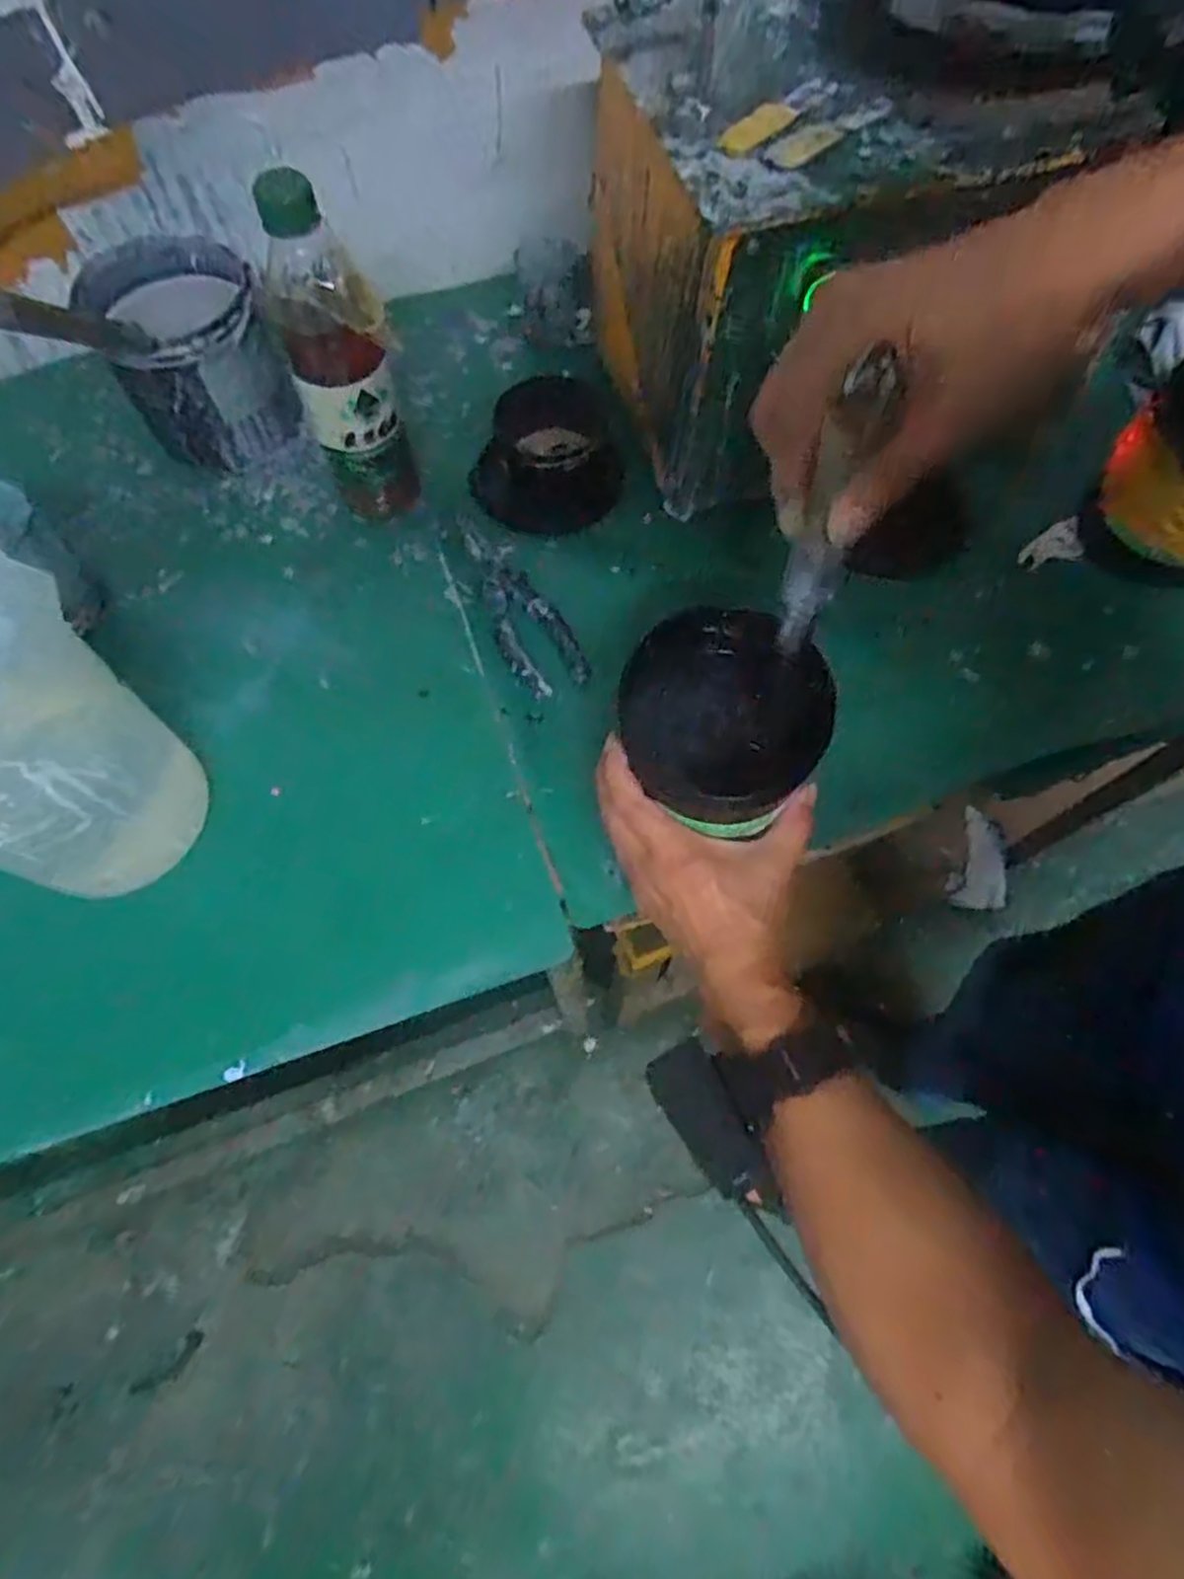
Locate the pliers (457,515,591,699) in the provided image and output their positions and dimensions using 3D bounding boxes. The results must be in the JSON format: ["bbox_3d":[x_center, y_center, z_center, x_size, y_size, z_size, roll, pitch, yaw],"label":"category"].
[{"bbox_3d":[-0.061,-0.145,0.579,0.055,0.013,0.181,-25,68,-10],"label":"pliers"}]

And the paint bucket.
[{"bbox_3d":[-0.311,-0.338,0.590,0.124,0.099,0.143,-31,69,-12],"label":"paint bucket"}]

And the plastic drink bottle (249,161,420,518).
[{"bbox_3d":[-0.170,-0.286,0.516,0.069,0.220,0.069,-11,67,-4],"label":"plastic drink bottle"}]

